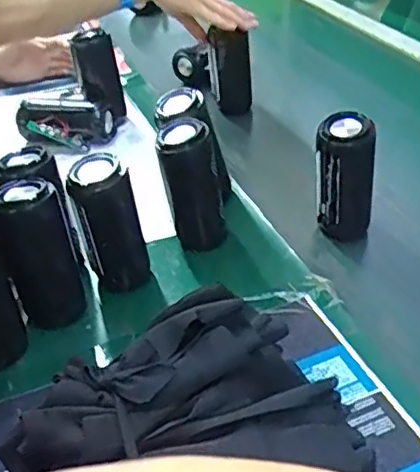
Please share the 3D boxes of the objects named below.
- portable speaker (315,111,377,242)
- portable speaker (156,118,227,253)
[{"bbox_3d":[0.154,-0.058,0.724,0.061,0.165,0.050,6,38,13],"label":"portable speaker"},{"bbox_3d":[-0.020,-0.057,0.720,0.065,0.162,0.057,-8,37,-5],"label":"portable speaker"}]

